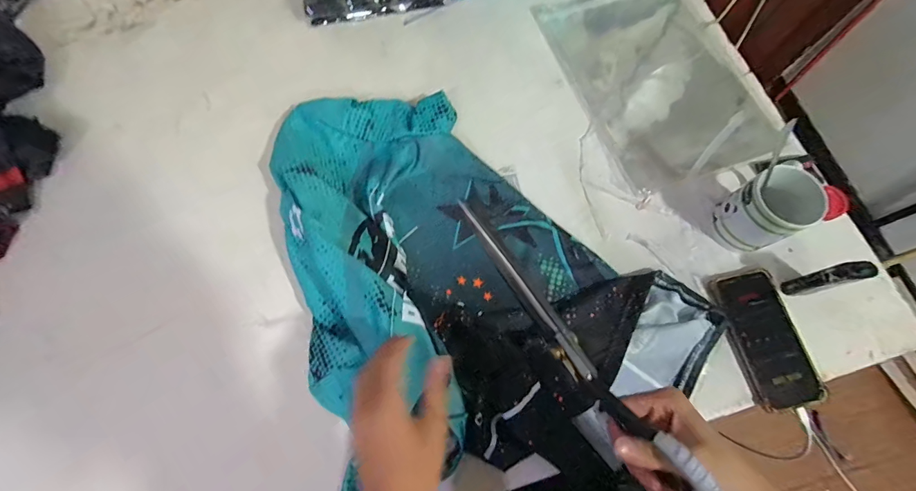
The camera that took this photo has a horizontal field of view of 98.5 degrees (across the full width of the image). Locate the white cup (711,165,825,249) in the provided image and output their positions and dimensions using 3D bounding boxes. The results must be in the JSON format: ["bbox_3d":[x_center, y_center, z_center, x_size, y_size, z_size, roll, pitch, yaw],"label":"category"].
[{"bbox_3d":[0.386,-0.042,0.501,0.078,0.098,0.077,1,71,-2],"label":"white cup"}]

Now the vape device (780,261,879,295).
[{"bbox_3d":[0.441,0.041,0.478,0.037,0.093,0.021,-11,72,-6],"label":"vape device"}]

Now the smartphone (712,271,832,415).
[{"bbox_3d":[0.383,0.115,0.490,0.088,0.016,0.164,-11,72,-6],"label":"smartphone"}]

